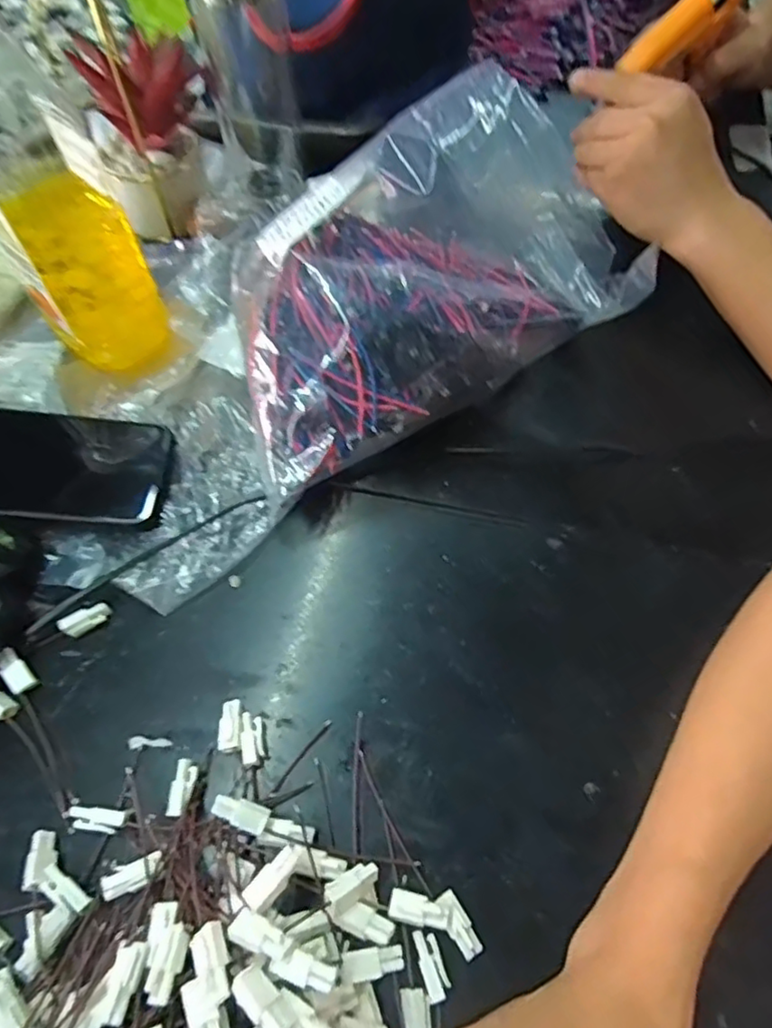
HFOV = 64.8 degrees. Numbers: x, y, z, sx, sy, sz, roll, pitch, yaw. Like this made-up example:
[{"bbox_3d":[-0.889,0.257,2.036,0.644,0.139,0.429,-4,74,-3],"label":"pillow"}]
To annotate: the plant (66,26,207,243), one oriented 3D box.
[{"bbox_3d":[-0.184,-0.305,0.486,0.086,0.114,0.093,-20,60,-10],"label":"plant"}]

